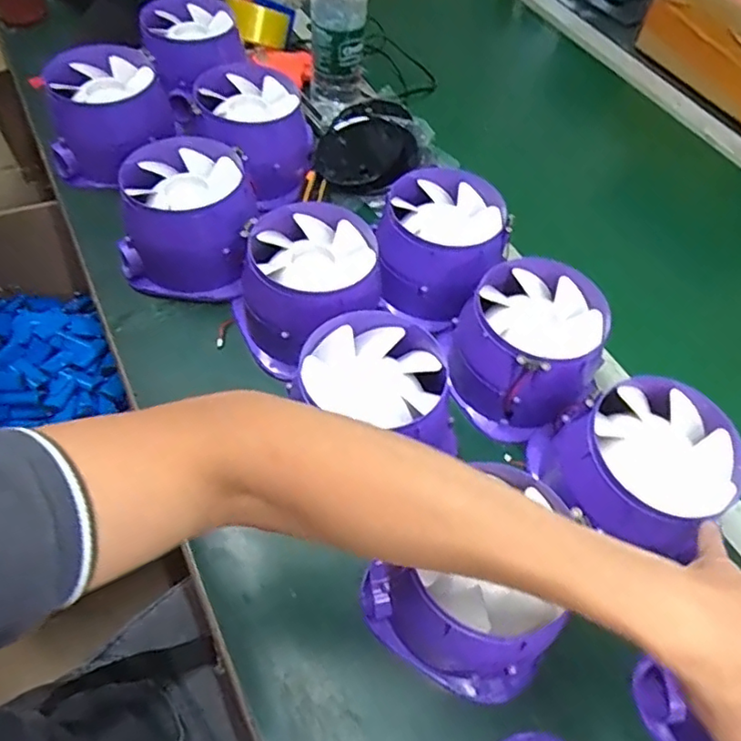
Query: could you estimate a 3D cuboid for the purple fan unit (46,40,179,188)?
[{"bbox_3d":[-0.292,-0.286,0.678,0.112,0.106,0.138,11,54,2],"label":"purple fan unit"}]

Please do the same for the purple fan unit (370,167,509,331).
[{"bbox_3d":[0.068,-0.122,0.618,0.124,0.083,0.151,17,54,6],"label":"purple fan unit"}]

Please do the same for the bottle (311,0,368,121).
[{"bbox_3d":[-0.040,-0.439,0.756,0.065,0.215,0.060,0,54,-5],"label":"bottle"}]

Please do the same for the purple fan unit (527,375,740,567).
[{"bbox_3d":[0.212,0.084,0.486,0.125,0.093,0.131,3,54,-4],"label":"purple fan unit"}]

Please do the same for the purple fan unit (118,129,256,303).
[{"bbox_3d":[-0.178,-0.150,0.612,0.131,0.095,0.128,1,54,-5],"label":"purple fan unit"}]

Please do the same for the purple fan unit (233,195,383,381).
[{"bbox_3d":[-0.058,-0.078,0.572,0.129,0.096,0.129,3,54,-4],"label":"purple fan unit"}]

